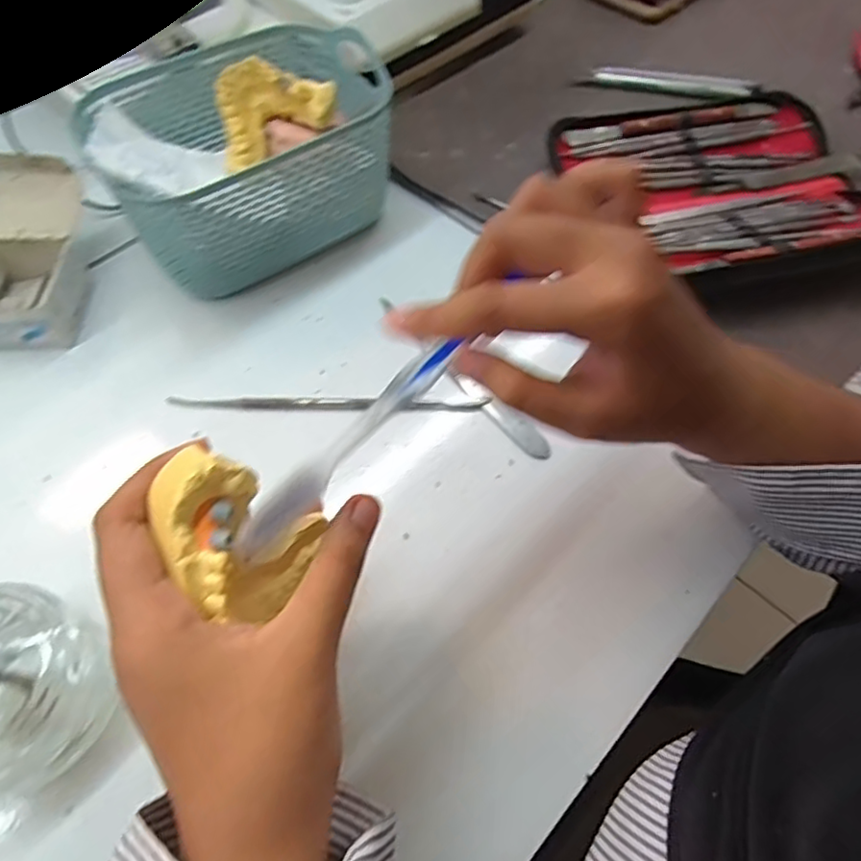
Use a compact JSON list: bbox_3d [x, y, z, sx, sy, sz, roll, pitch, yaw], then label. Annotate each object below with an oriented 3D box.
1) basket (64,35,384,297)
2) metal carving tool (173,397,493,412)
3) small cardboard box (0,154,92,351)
[{"bbox_3d":[-0.106,-0.162,0.378,0.168,0.085,0.109,-28,63,-15],"label":"basket"},{"bbox_3d":[-0.056,-0.015,0.337,0.172,0.008,0.009,2,61,-1],"label":"metal carving tool"},{"bbox_3d":[-0.232,-0.104,0.358,0.058,0.041,0.108,1,59,2],"label":"small cardboard box"}]

